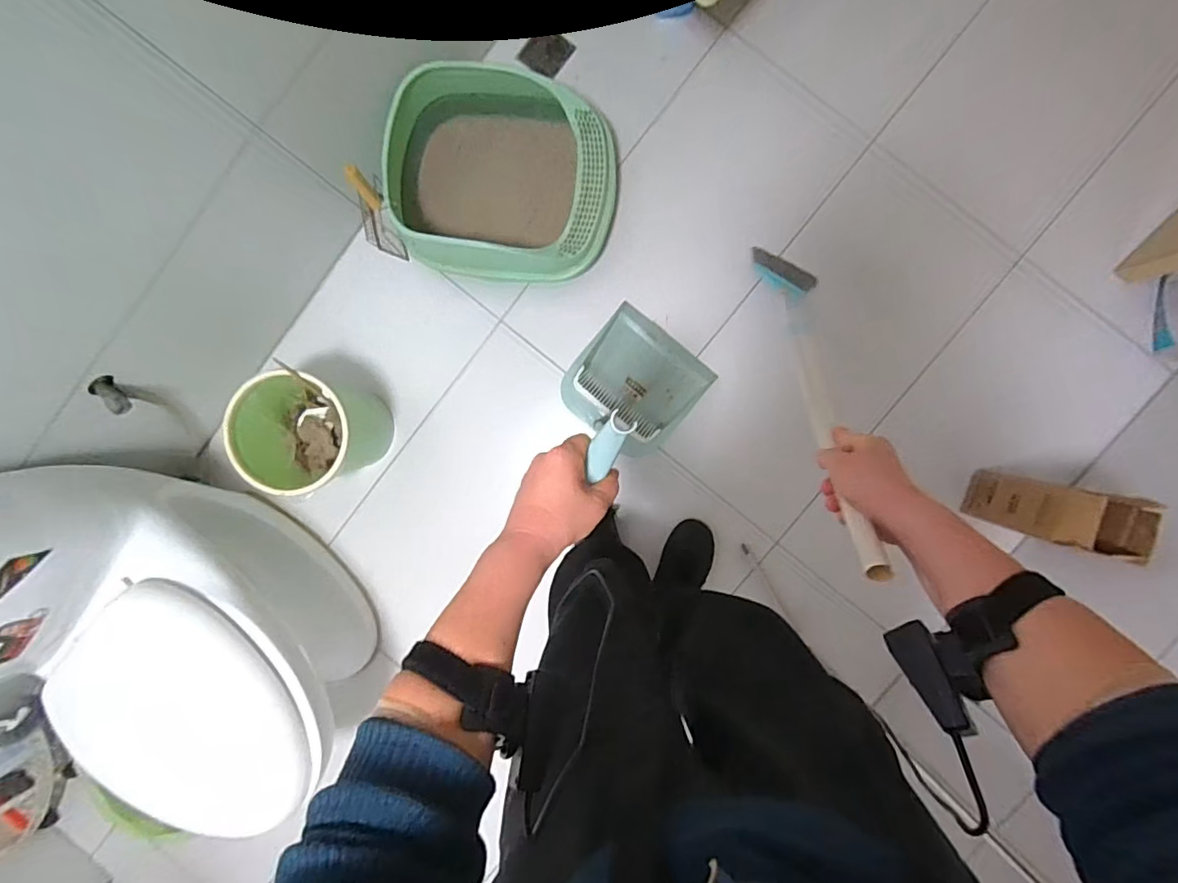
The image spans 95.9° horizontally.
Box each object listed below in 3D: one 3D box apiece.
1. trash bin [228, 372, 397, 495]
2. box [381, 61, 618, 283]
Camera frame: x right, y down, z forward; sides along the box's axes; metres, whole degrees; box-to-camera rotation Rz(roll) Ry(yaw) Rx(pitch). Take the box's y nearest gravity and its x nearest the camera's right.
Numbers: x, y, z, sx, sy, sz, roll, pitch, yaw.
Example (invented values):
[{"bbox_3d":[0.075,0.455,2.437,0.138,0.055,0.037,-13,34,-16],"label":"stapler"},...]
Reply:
[{"bbox_3d":[-0.573,-0.019,1.135,0.246,0.257,0.232,0,93,4],"label":"trash bin"},{"bbox_3d":[-0.183,-0.529,1.138,0.462,0.244,0.343,5,93,4],"label":"box"}]

